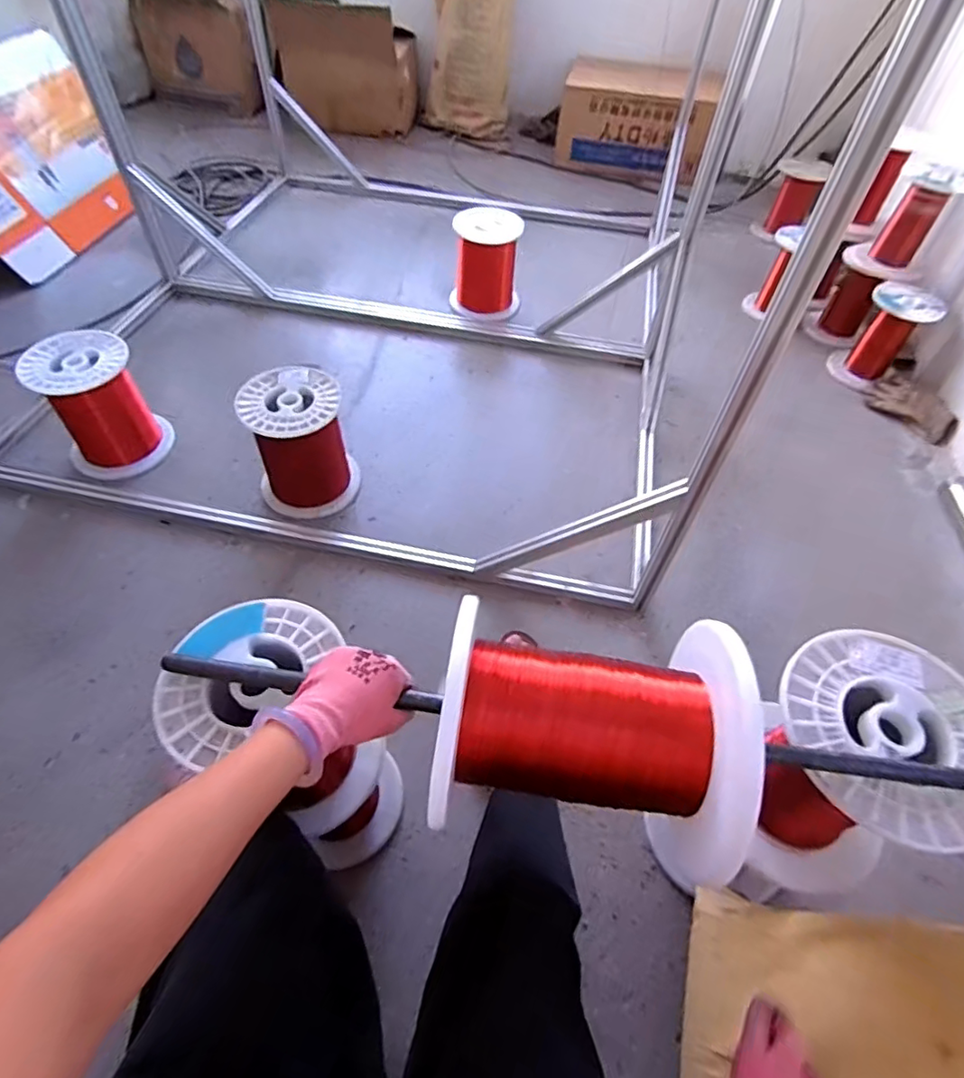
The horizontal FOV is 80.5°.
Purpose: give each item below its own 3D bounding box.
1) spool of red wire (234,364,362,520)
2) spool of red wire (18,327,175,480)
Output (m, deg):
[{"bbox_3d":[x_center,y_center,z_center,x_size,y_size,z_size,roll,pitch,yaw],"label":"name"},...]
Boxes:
[{"bbox_3d":[-0.378,-0.199,1.200,0.198,0.248,0.207,2,53,-2],"label":"spool of red wire"},{"bbox_3d":[-0.848,-0.301,1.254,0.199,0.255,0.218,2,53,-2],"label":"spool of red wire"}]

